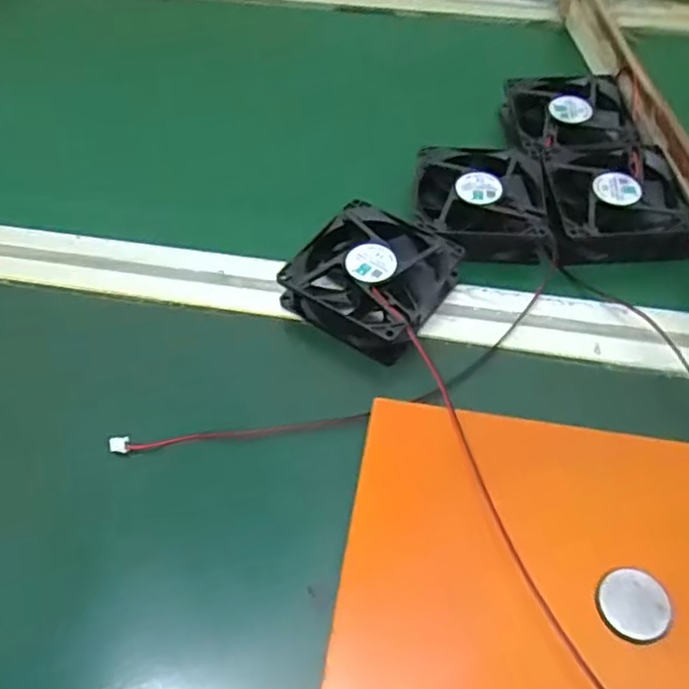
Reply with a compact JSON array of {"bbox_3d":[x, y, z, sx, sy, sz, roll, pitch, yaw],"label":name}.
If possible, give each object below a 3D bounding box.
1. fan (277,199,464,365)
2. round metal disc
[{"bbox_3d":[0.014,-0.036,0.392,0.082,0.028,0.092,26,60,20],"label":"fan"},{"bbox_3d":[0.119,0.106,0.277,0.027,0.004,0.028,-1,55,2],"label":"round metal disc"}]

